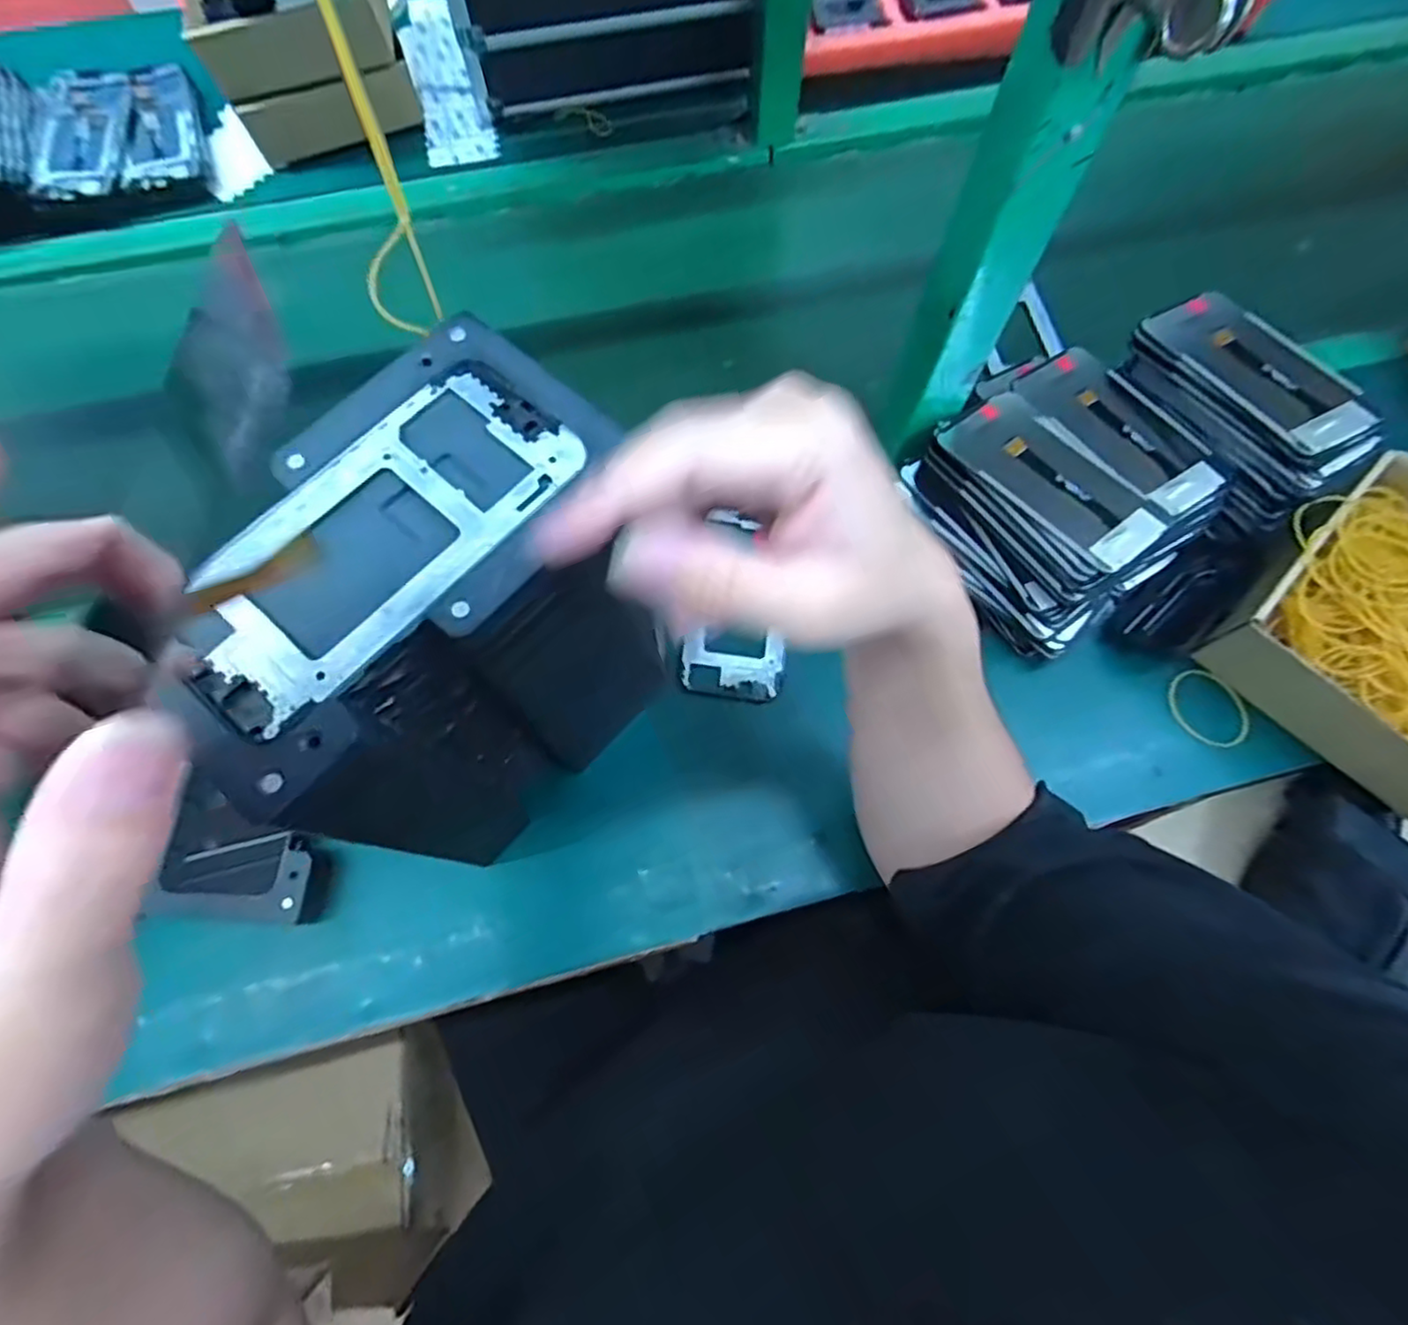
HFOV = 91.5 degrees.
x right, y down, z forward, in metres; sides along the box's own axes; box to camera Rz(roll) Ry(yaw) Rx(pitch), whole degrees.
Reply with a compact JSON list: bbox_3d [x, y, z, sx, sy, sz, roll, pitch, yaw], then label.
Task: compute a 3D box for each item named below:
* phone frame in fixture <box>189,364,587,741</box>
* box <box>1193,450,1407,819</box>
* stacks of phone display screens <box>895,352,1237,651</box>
[{"bbox_3d":[-0.121,-0.048,0.256,0.075,0.005,0.157,39,74,11],"label":"phone frame in fixture"},{"bbox_3d":[0.482,-0.012,0.471,0.221,0.075,0.203,41,75,12],"label":"box"},{"bbox_3d":[0.260,-0.135,0.508,0.197,0.076,0.187,-35,75,-12],"label":"stacks of phone display screens"}]

